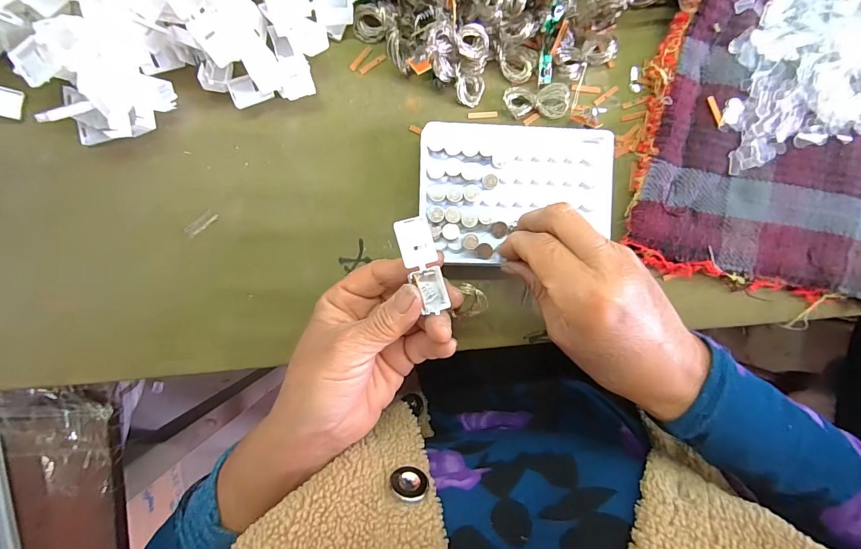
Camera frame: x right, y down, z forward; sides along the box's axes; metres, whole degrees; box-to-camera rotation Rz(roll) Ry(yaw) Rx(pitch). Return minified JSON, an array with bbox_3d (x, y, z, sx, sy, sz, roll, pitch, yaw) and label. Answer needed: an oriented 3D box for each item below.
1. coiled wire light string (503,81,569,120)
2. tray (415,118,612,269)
[{"bbox_3d":[0.077,-0.126,0.295,0.047,0.009,0.024,-1,91,-3],"label":"coiled wire light string"},{"bbox_3d":[0.060,-0.056,0.280,0.130,0.019,0.094,0,94,-1],"label":"tray"}]

